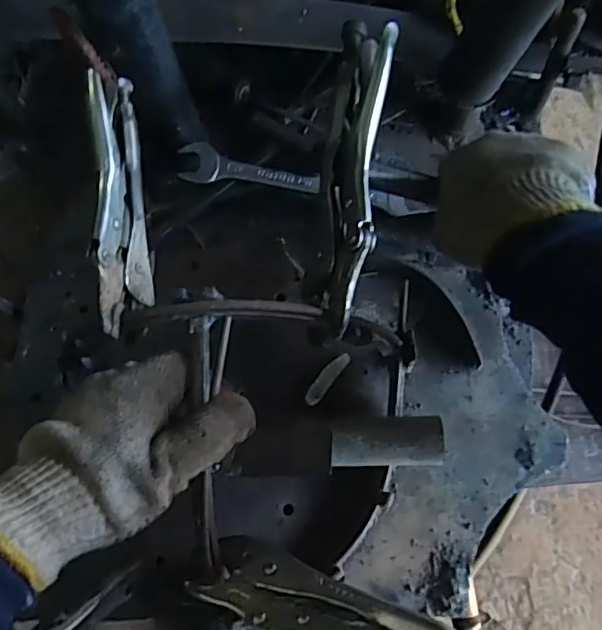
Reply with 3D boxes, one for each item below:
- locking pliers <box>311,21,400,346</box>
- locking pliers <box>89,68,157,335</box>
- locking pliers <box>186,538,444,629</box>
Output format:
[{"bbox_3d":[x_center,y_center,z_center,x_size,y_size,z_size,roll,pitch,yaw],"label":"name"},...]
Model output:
[{"bbox_3d":[0.033,-0.099,0.390,0.039,0.046,0.233,7,75,5],"label":"locking pliers"},{"bbox_3d":[-0.116,-0.075,0.378,0.024,0.050,0.172,-8,74,1],"label":"locking pliers"},{"bbox_3d":[0.021,0.168,0.319,0.168,0.018,0.045,11,43,27],"label":"locking pliers"}]

